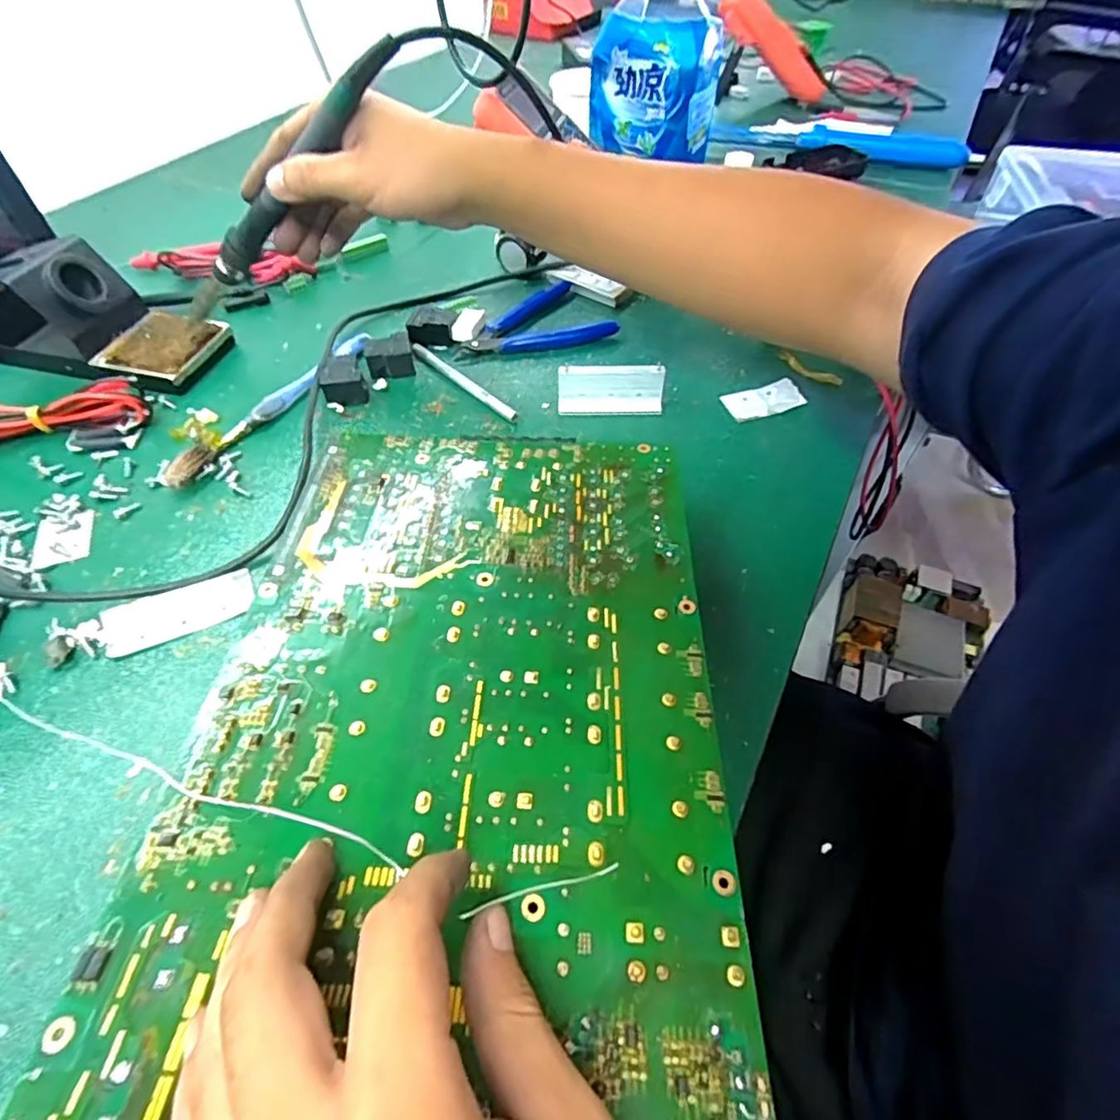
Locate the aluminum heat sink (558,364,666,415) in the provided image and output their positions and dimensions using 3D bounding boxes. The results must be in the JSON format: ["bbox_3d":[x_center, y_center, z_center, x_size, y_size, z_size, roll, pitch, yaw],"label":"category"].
[{"bbox_3d":[0.034,-0.112,0.396,0.069,0.031,0.012,0,52,0],"label":"aluminum heat sink"}]

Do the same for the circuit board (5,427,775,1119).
[{"bbox_3d":[-0.037,0.064,0.222,0.190,0.008,0.355,4,48,0],"label":"circuit board"}]

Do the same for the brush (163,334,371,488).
[{"bbox_3d":[-0.193,-0.107,0.406,0.027,0.016,0.176,23,55,16],"label":"brush"}]

